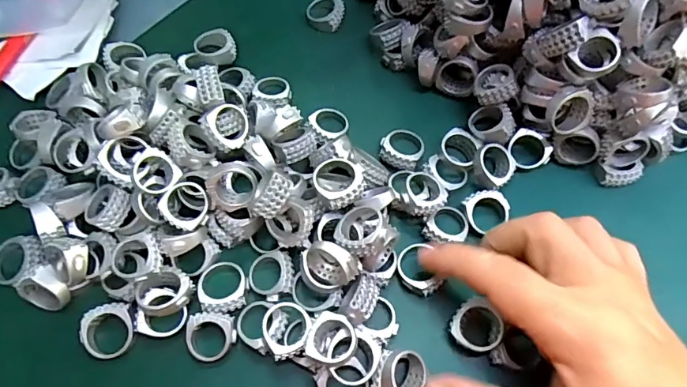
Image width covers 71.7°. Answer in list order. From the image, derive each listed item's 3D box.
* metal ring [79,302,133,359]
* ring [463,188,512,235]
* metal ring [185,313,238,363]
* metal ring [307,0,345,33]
[{"bbox_3d":[-0.110,0.064,0.224,0.024,0.007,0.025,0,68,0],"label":"metal ring"},{"bbox_3d":[0.076,0.009,0.251,0.024,0.008,0.021,-17,69,-7],"label":"ring"},{"bbox_3d":[-0.062,0.067,0.224,0.023,0.006,0.022,0,68,0],"label":"metal ring"},{"bbox_3d":[-0.011,-0.114,0.301,0.022,0.007,0.022,0,68,0],"label":"metal ring"}]

